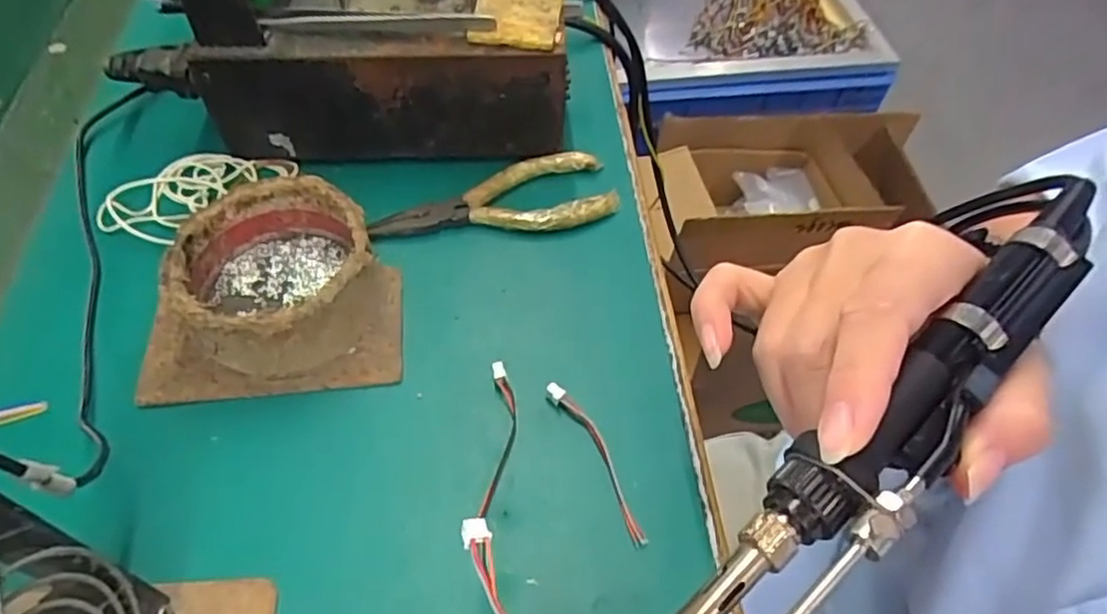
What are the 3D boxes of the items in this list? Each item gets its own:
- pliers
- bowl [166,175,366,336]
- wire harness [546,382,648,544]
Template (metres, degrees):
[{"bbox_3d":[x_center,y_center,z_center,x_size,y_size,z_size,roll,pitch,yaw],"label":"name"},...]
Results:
[{"bbox_3d":[-0.031,-0.055,0.362,0.122,0.011,0.047,-10,56,-9],"label":"pliers"},{"bbox_3d":[-0.121,-0.015,0.309,0.080,0.041,0.080,1,54,-1],"label":"bowl"},{"bbox_3d":[0.019,0.061,0.284,0.011,0.010,0.073,-23,59,-17],"label":"wire harness"}]

